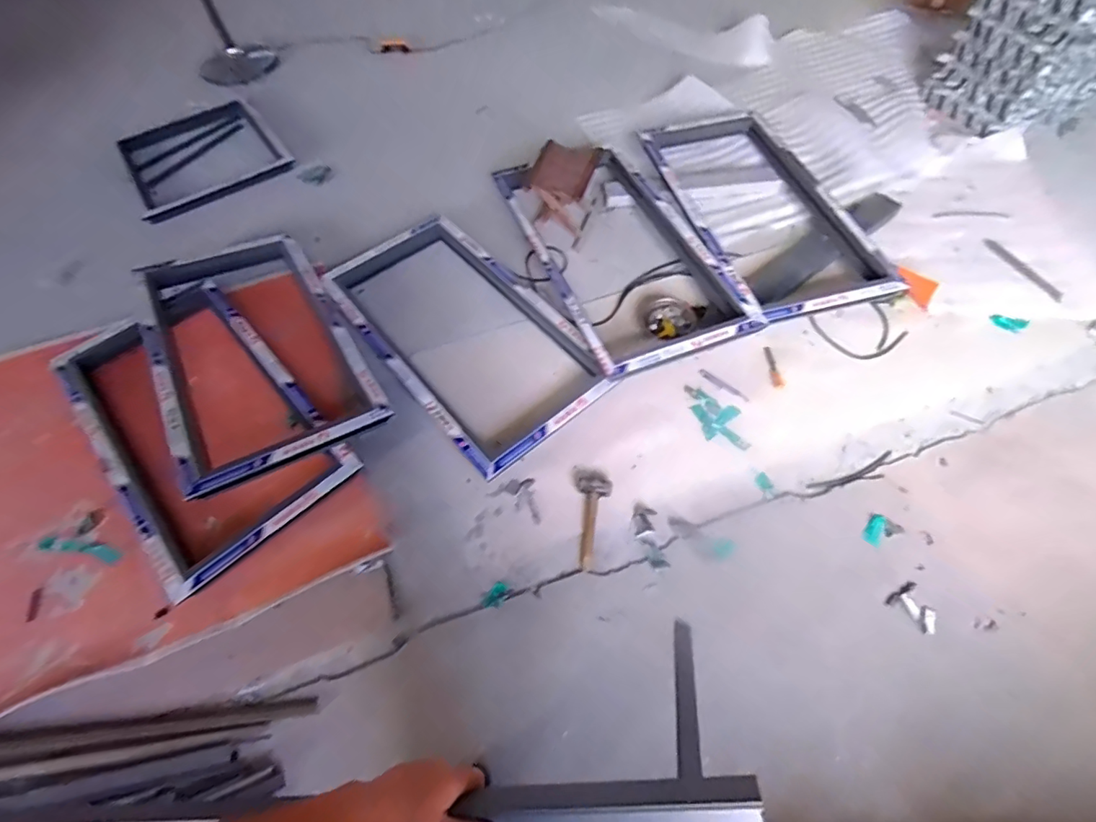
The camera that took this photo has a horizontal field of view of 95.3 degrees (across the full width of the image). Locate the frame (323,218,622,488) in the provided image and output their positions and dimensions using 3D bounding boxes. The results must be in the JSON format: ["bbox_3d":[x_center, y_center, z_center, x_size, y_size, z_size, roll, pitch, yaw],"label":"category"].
[{"bbox_3d":[-0.310,-0.314,1.769,0.596,0.089,1.096,-34,64,-17],"label":"frame"}]

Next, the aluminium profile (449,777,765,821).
[{"bbox_3d":[0.056,0.379,0.477,0.279,0.031,0.039,-13,60,15],"label":"aluminium profile"}]

